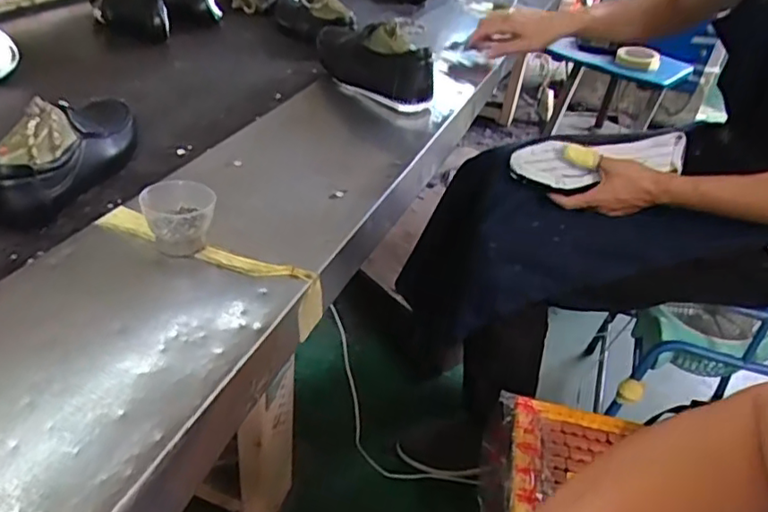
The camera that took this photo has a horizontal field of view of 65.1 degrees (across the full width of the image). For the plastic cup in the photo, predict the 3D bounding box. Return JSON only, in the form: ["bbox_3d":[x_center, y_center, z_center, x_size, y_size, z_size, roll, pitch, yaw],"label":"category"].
[{"bbox_3d":[-0.193,-0.034,0.566,0.068,0.058,0.053,-5,39,-16],"label":"plastic cup"}]

